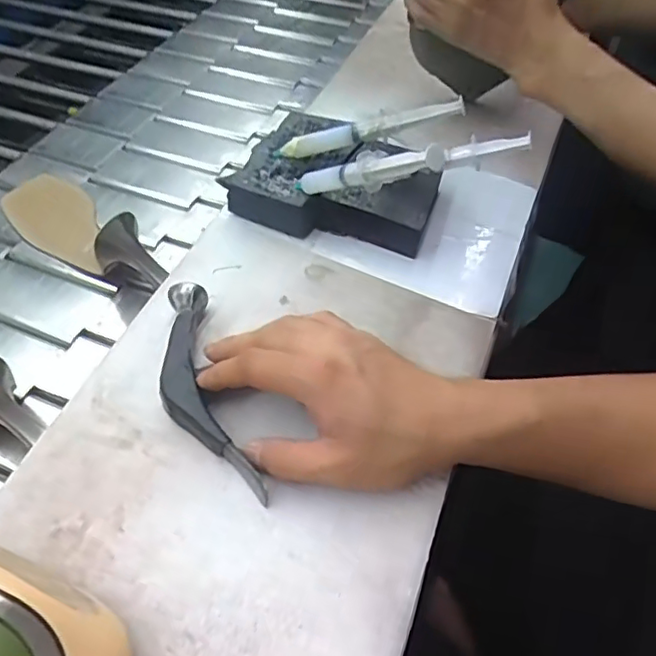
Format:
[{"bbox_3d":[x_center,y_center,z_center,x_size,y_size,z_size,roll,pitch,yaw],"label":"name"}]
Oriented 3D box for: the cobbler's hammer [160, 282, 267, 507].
[{"bbox_3d":[-0.085,0.036,0.397,0.046,0.021,0.165,-14,56,-12],"label":"cobbler's hammer"}]

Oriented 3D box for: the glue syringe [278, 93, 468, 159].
[{"bbox_3d":[0.031,-0.168,0.503,0.159,0.024,0.029,-10,48,19],"label":"glue syringe"}]

